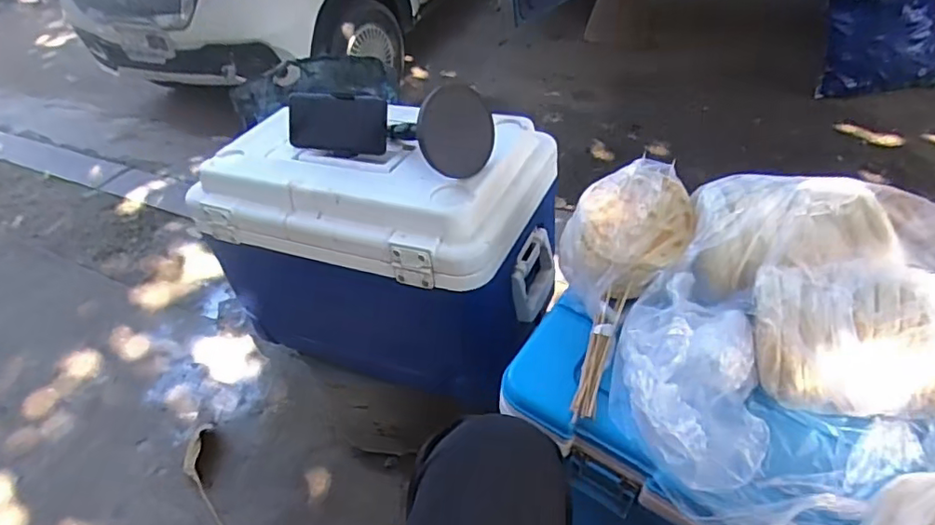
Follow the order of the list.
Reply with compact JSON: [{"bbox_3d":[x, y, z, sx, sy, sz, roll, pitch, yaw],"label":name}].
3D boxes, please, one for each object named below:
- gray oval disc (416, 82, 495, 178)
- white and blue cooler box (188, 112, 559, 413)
[{"bbox_3d":[-0.011,-0.160,0.706,0.105,0.107,0.008,-15,18,-34],"label":"gray oval disc"},{"bbox_3d":[-0.120,-0.043,0.889,0.472,0.322,0.287,10,47,21],"label":"white and blue cooler box"}]

